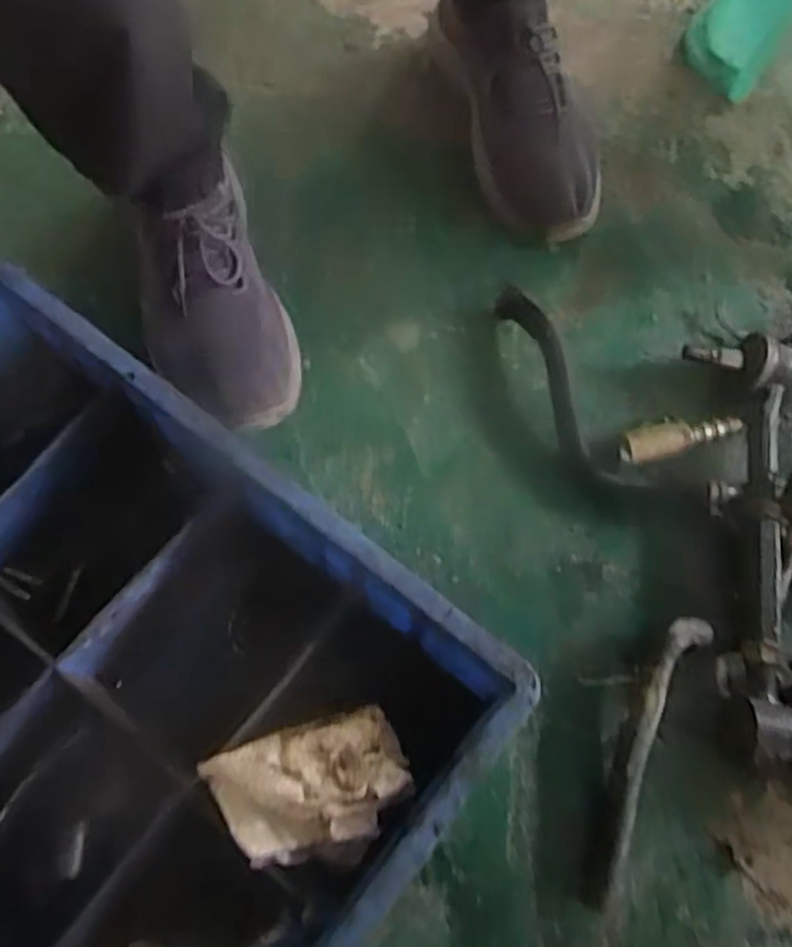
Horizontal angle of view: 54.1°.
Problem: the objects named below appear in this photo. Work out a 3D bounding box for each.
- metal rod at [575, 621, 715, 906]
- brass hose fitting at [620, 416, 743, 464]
[{"bbox_3d":[0.147,0.168,0.469,0.030,0.030,0.177,26,69,9],"label":"metal rod"},{"bbox_3d":[0.200,-0.028,0.558,0.091,0.020,0.030,-15,68,-8],"label":"brass hose fitting"}]

